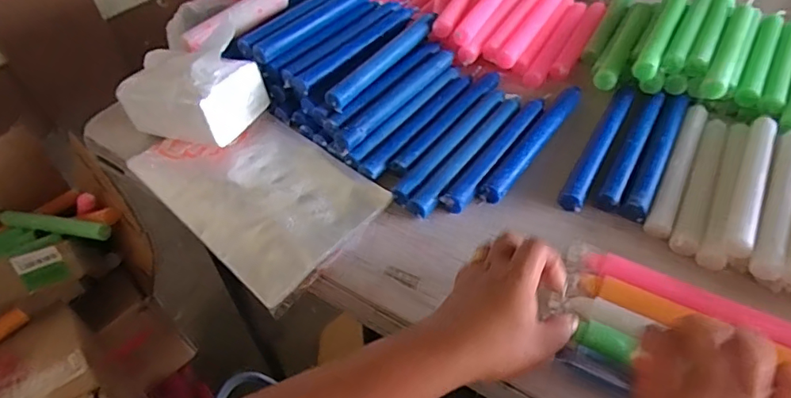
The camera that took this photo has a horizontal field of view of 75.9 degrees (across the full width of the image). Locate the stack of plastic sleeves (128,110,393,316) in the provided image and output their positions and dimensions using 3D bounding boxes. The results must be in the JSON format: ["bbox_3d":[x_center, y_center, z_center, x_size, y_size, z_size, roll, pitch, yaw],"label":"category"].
[{"bbox_3d":[-0.138,-0.015,0.511,0.237,0.008,0.153,35,58,29],"label":"stack of plastic sleeves"}]

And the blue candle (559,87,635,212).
[{"bbox_3d":[0.214,-0.061,0.527,0.022,0.014,0.201,23,53,22],"label":"blue candle"}]

